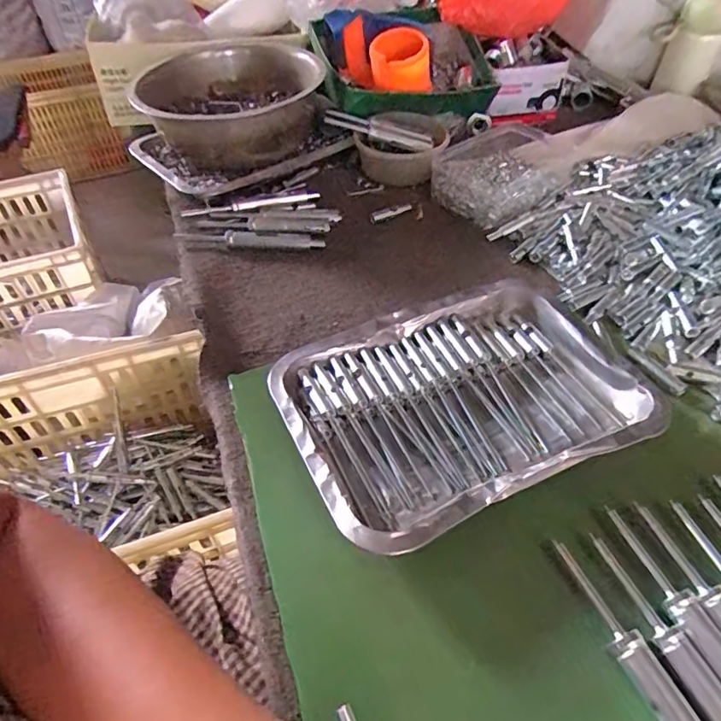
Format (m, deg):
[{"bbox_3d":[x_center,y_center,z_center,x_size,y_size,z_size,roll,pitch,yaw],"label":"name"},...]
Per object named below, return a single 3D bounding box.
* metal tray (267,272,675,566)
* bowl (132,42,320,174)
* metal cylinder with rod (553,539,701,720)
[{"bbox_3d":[0.075,0.024,0.393,0.256,0.037,0.186,-22,51,-14],"label":"metal tray"},{"bbox_3d":[-0.151,-0.314,0.643,0.208,0.076,0.221,0,49,0],"label":"bowl"},{"bbox_3d":[0.151,0.163,0.278,0.019,0.011,0.142,-21,51,-14],"label":"metal cylinder with rod"}]

